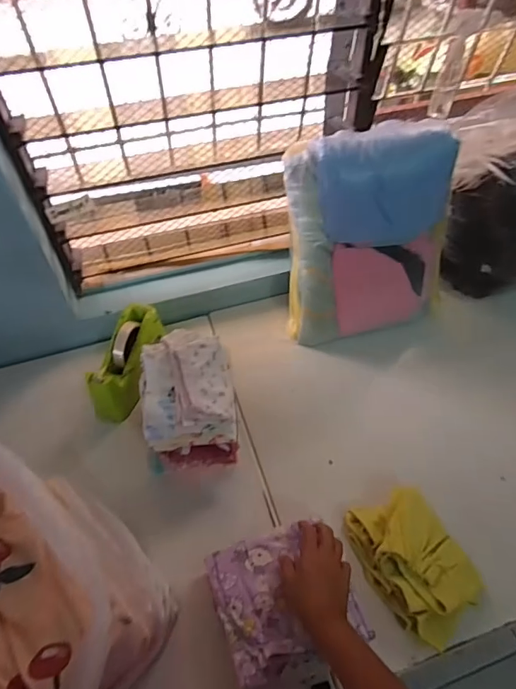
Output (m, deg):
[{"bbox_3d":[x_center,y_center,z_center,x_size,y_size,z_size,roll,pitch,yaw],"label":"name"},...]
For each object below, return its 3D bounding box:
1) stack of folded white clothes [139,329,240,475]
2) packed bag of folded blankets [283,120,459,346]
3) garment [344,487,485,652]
[{"bbox_3d":[-0.109,0.084,0.709,0.140,0.129,0.184,-4,52,-2],"label":"stack of folded white clothes"},{"bbox_3d":[0.202,-0.188,0.796,0.275,0.343,0.145,-14,53,-9],"label":"packed bag of folded blankets"},{"bbox_3d":[0.222,0.299,0.615,0.128,0.050,0.181,-22,54,-15],"label":"garment"}]

